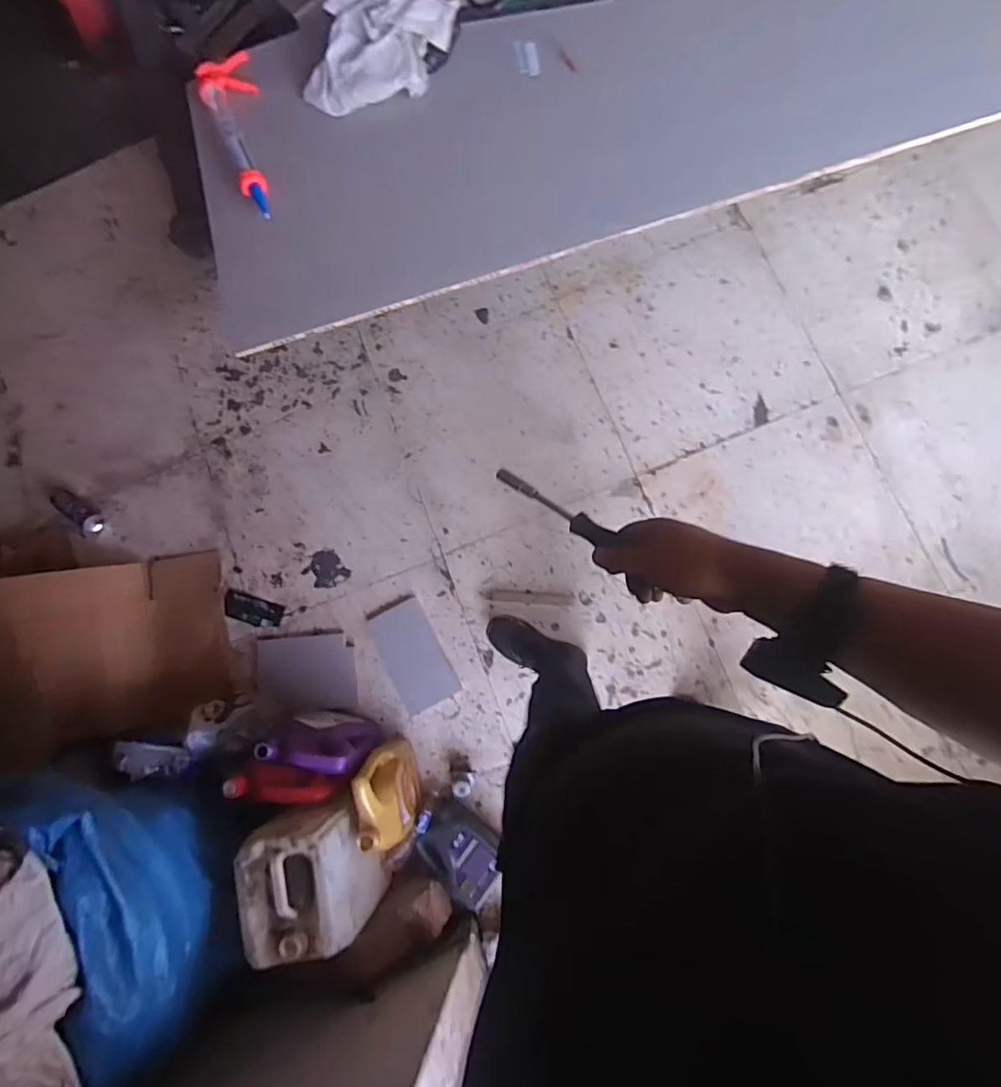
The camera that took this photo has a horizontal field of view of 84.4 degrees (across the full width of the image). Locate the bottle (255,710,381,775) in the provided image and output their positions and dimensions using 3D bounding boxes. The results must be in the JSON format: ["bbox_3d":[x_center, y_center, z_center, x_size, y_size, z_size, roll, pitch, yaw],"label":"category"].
[{"bbox_3d":[-0.418,0.475,1.351,0.225,0.298,0.095,4,83,8],"label":"bottle"}]

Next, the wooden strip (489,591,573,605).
[{"bbox_3d":[0.084,0.147,1.493,0.225,0.007,0.032,3,82,7],"label":"wooden strip"}]

